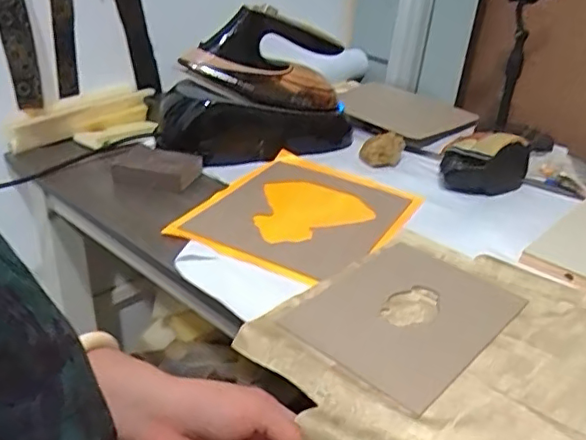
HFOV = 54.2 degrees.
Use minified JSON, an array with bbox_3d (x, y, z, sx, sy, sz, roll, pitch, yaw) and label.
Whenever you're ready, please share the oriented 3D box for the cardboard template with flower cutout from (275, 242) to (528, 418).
[{"bbox_3d":[0.104,0.086,0.529,0.147,0.007,0.188,25,36,35],"label":"cardboard template with flower cutout"}]

